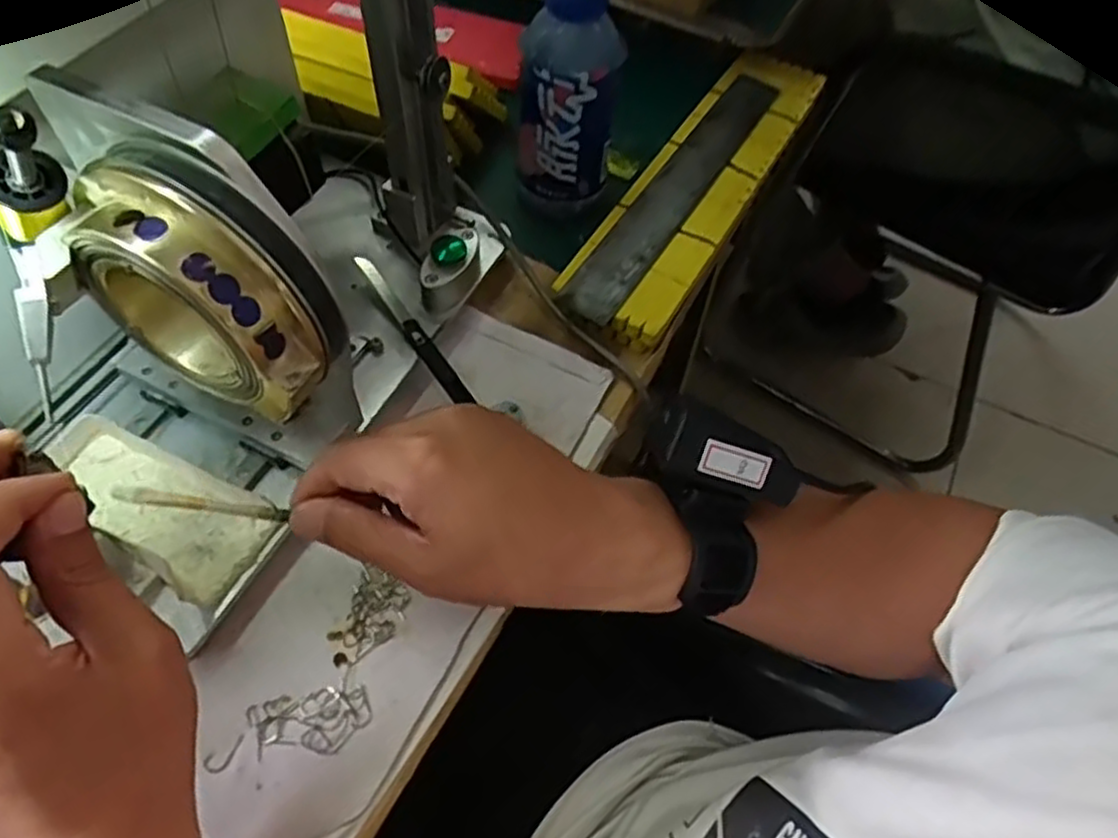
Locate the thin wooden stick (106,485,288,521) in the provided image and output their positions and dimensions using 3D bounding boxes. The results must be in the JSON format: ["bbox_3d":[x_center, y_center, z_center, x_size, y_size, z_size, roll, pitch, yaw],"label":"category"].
[{"bbox_3d":[-0.166,0.039,0.341,0.079,0.005,0.006,9,57,-3],"label":"thin wooden stick"}]

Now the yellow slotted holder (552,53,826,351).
[{"bbox_3d":[0.112,-0.183,0.570,0.083,0.037,0.338,28,59,14],"label":"yellow slotted holder"}]

